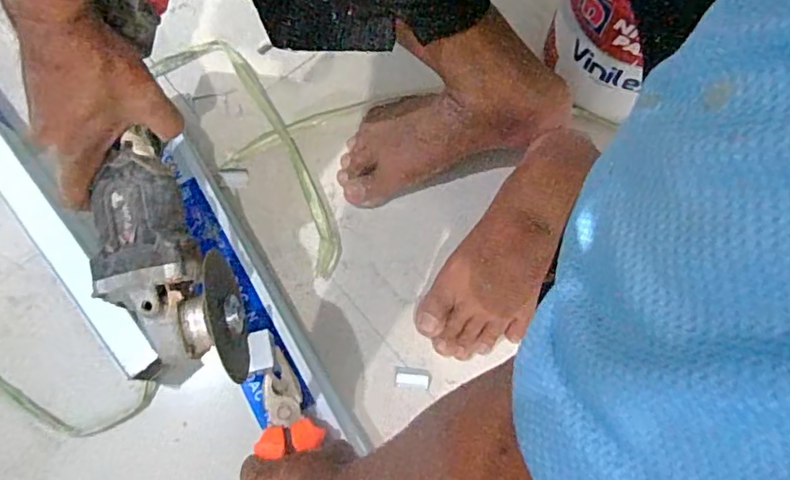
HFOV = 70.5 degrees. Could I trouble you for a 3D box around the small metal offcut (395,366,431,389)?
[{"bbox_3d":[0.017,0.135,0.551,0.034,0.004,0.017,10,73,4],"label":"small metal offcut"}]

